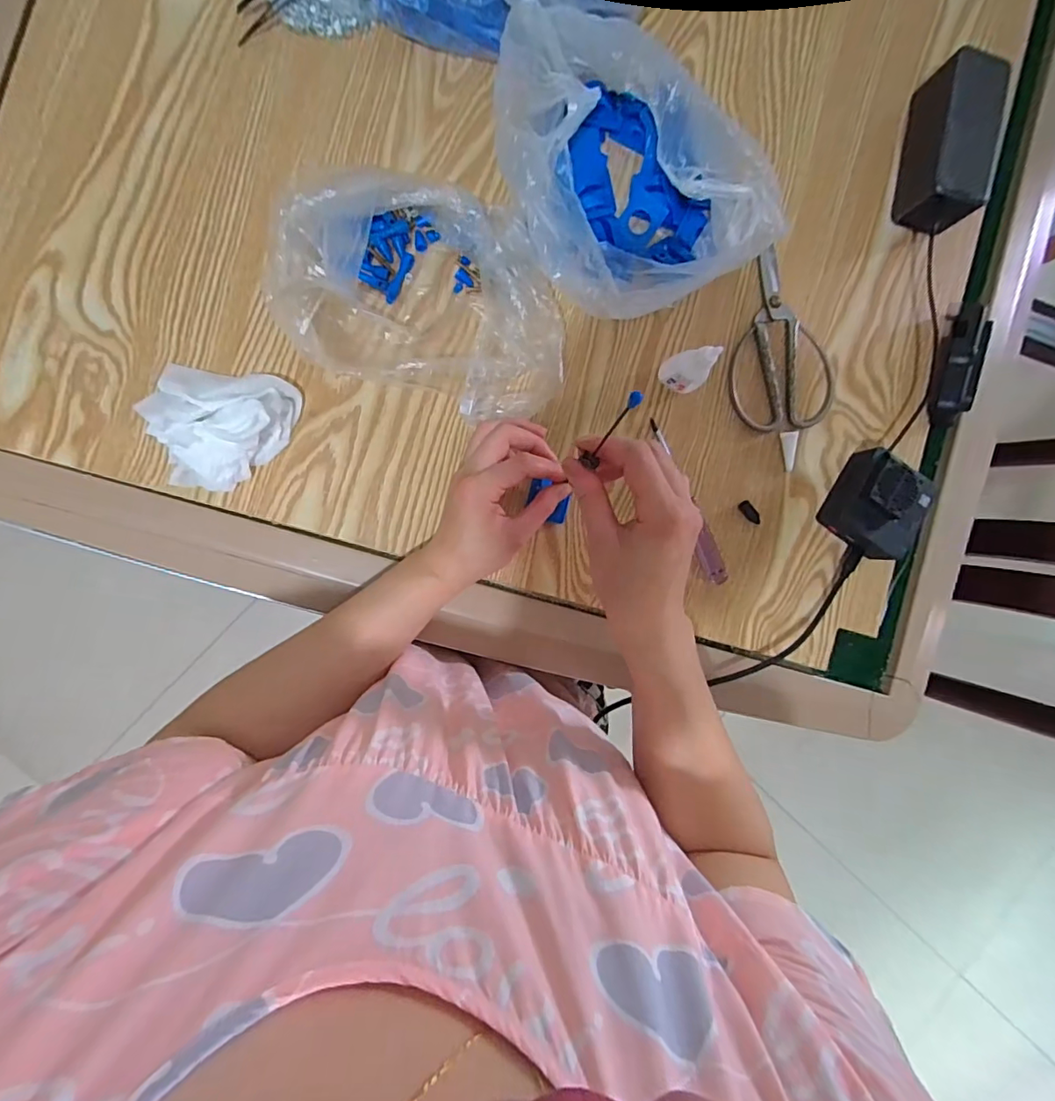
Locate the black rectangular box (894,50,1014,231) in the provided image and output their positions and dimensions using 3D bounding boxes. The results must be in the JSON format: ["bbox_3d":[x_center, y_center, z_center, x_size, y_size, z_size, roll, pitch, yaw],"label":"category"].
[{"bbox_3d":[0.376,-0.354,0.466,0.059,0.054,0.144,13,89,-9],"label":"black rectangular box"}]

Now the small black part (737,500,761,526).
[{"bbox_3d":[0.199,-0.033,0.465,0.011,0.004,0.025,-42,96,-6],"label":"small black part"}]

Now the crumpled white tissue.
[{"bbox_3d":[-0.226,-0.090,0.382,0.103,0.036,0.089,2,91,-9],"label":"crumpled white tissue"}]

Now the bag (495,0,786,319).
[{"bbox_3d":[0.065,-0.278,0.395,0.146,0.096,0.203,-33,95,-7],"label":"bag"}]

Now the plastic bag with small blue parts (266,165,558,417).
[{"bbox_3d":[-0.066,-0.193,0.387,0.211,0.075,0.157,19,88,-9],"label":"plastic bag with small blue parts"}]

